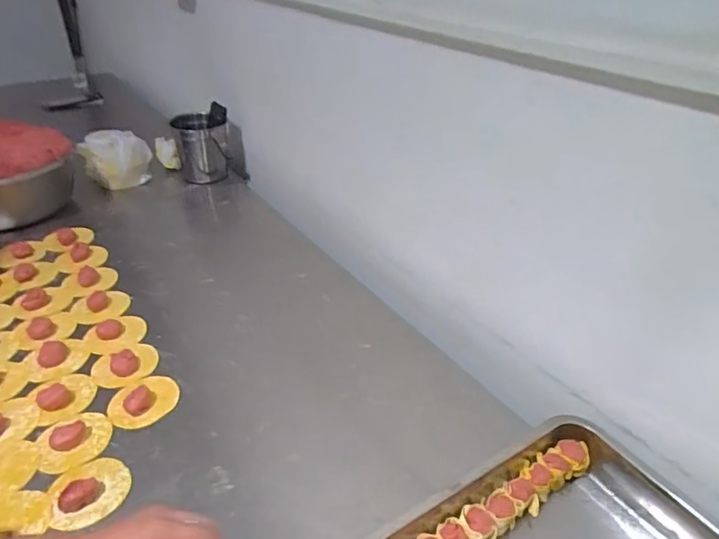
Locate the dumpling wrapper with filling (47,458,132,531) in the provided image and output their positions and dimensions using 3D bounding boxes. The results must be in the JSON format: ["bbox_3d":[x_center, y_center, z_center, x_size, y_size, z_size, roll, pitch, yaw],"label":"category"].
[{"bbox_3d":[-0.296,0.234,0.567,0.080,0.034,0.074,-14,36,-23],"label":"dumpling wrapper with filling"}]

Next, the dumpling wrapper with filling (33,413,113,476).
[{"bbox_3d":[-0.341,0.198,0.620,0.081,0.015,0.071,-27,43,-37],"label":"dumpling wrapper with filling"}]

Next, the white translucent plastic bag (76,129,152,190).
[{"bbox_3d":[-0.580,-0.266,1.242,0.147,0.085,0.183,-12,35,-21],"label":"white translucent plastic bag"}]

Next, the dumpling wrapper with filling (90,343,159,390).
[{"bbox_3d":[-0.327,0.127,0.723,0.084,0.025,0.080,2,33,-1],"label":"dumpling wrapper with filling"}]

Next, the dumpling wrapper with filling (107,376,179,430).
[{"bbox_3d":[-0.278,0.168,0.672,0.082,0.013,0.074,-6,34,-12],"label":"dumpling wrapper with filling"}]

